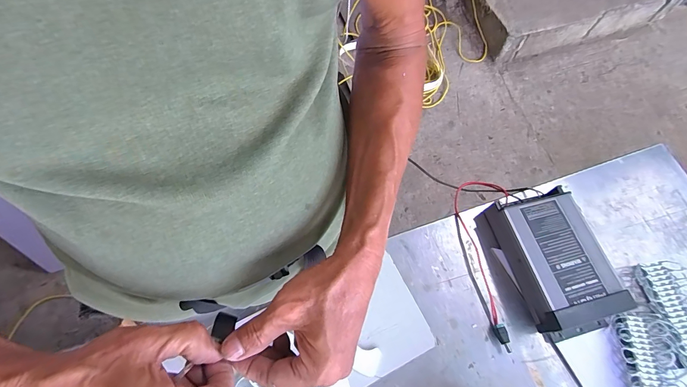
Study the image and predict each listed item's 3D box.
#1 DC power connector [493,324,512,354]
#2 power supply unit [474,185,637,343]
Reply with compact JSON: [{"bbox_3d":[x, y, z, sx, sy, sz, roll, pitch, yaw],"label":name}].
[{"bbox_3d":[0.207,0.186,0.437,0.013,0.016,0.034,-11,68,-9],"label":"DC power connector"},{"bbox_3d":[0.283,0.091,0.461,0.118,0.051,0.189,-14,68,-10],"label":"power supply unit"}]

